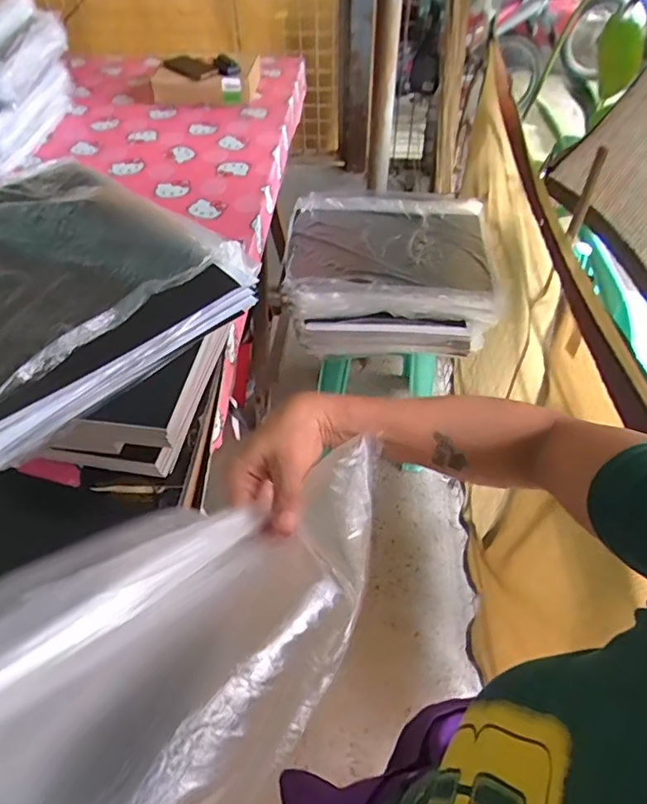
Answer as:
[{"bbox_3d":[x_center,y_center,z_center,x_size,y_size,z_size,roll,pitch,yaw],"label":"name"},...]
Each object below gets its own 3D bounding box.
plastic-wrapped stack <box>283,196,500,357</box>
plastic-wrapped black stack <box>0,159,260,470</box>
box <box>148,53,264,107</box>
[{"bbox_3d":[0.177,-0.360,1.339,0.533,0.125,0.526,1,50,1],"label":"plastic-wrapped stack"},{"bbox_3d":[-0.420,-0.190,0.727,0.517,0.082,0.448,34,58,25],"label":"plastic-wrapped black stack"},{"bbox_3d":[-0.337,-0.898,1.454,0.287,0.103,0.118,11,51,9],"label":"box"}]

